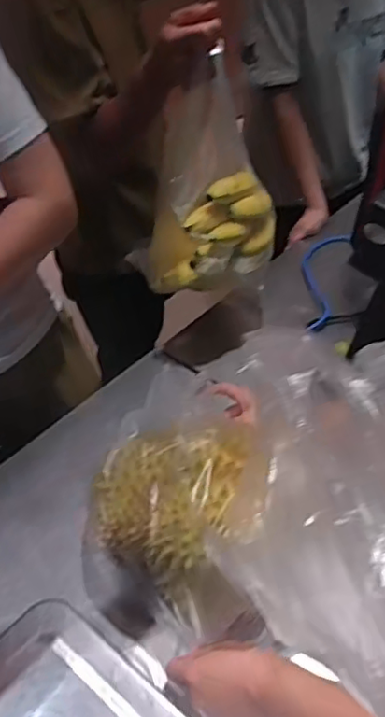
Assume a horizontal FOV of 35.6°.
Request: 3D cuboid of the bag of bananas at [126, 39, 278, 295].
[{"bbox_3d":[0.008,-0.266,0.902,0.156,0.327,0.199,-29,49,-24],"label":"bag of bananas"}]

